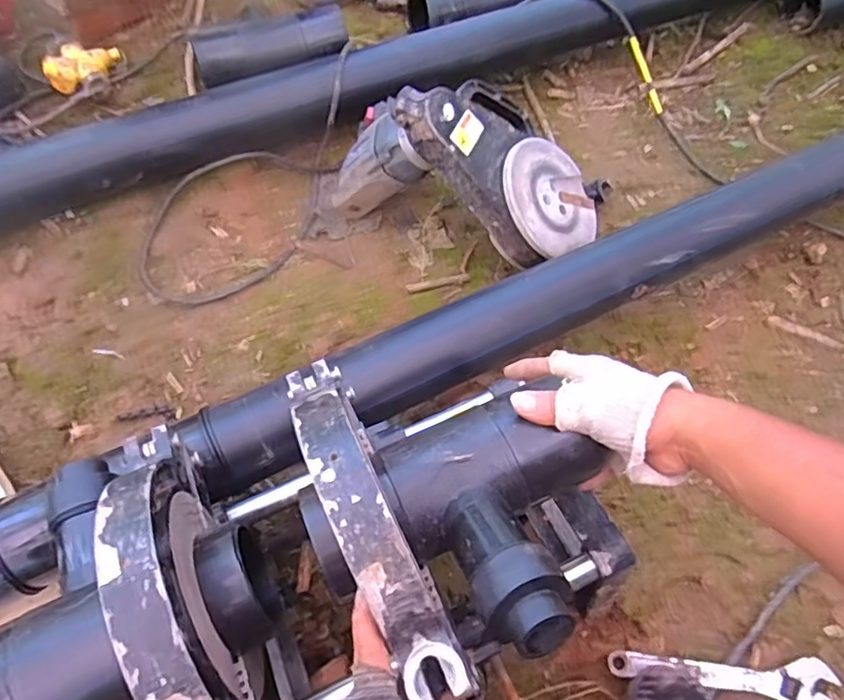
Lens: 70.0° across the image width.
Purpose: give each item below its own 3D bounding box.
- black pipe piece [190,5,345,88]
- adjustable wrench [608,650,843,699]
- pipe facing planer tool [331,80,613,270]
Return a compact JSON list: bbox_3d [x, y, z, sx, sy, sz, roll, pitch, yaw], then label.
[{"bbox_3d":[-0.223,-0.448,0.894,0.225,0.070,0.070,-15,61,-8],"label":"black pipe piece"},{"bbox_3d":[0.330,0.351,0.652,0.242,0.017,0.049,5,60,4],"label":"adjustable wrench"},{"bbox_3d":[0.072,-0.226,0.810,0.371,0.219,0.194,16,61,-4],"label":"pipe facing planer tool"}]

